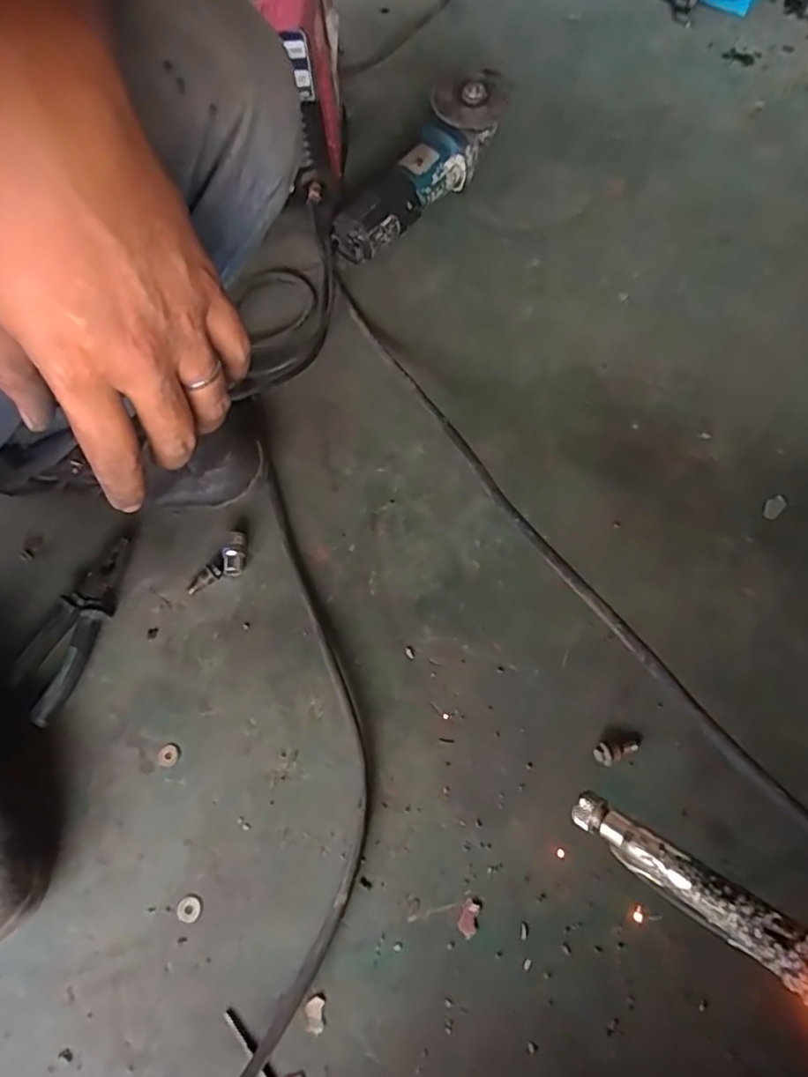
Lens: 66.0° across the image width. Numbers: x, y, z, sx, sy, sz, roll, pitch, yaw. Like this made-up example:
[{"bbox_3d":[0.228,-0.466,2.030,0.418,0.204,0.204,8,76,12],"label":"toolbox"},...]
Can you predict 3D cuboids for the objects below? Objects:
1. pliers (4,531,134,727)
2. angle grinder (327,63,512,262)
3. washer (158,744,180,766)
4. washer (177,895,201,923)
[{"bbox_3d":[-0.302,0.077,0.574,0.050,0.028,0.178,14,68,9],"label":"pliers"},{"bbox_3d":[0.020,-0.448,0.758,0.089,0.074,0.278,39,86,18],"label":"angle grinder"},{"bbox_3d":[-0.205,0.188,0.538,0.019,0.004,0.019,-1,66,3],"label":"washer"},{"bbox_3d":[-0.170,0.293,0.491,0.019,0.004,0.018,-1,66,3],"label":"washer"}]

